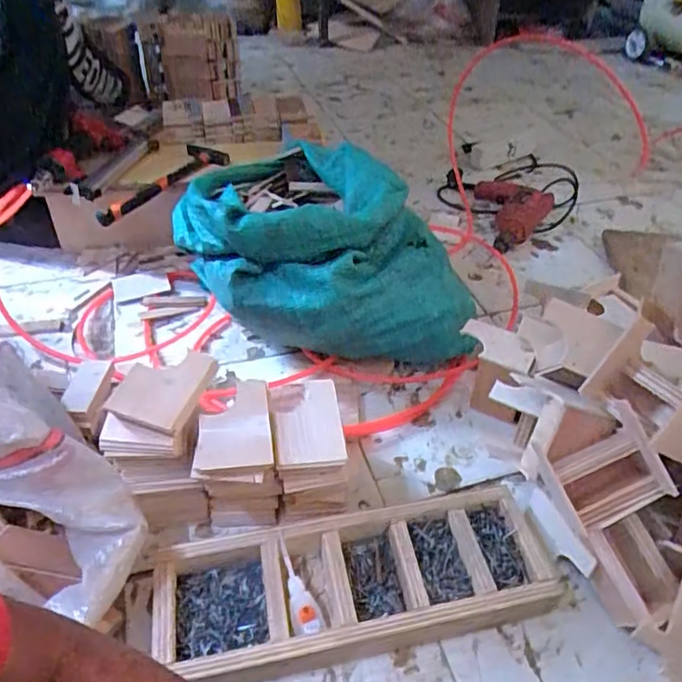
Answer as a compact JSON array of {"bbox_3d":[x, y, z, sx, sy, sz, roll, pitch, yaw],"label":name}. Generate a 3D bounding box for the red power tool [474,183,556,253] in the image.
[{"bbox_3d":[0.320,-0.270,1.170,0.174,0.064,0.192,28,48,27],"label":"red power tool"}]

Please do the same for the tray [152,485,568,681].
[{"bbox_3d":[0.017,0.252,0.608,0.405,0.048,0.144,-8,43,-11],"label":"tray"}]

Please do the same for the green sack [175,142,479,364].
[{"bbox_3d":[-0.020,-0.156,0.903,0.444,0.206,0.356,3,42,1],"label":"green sack"}]

